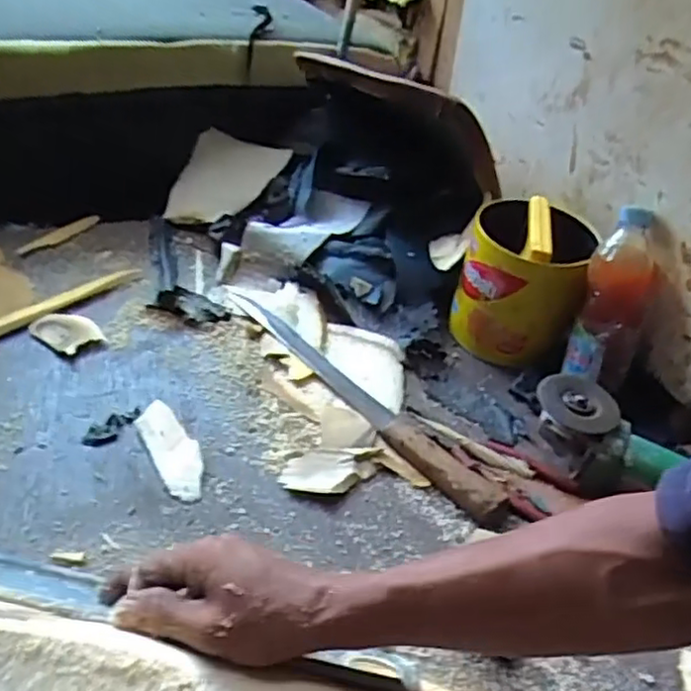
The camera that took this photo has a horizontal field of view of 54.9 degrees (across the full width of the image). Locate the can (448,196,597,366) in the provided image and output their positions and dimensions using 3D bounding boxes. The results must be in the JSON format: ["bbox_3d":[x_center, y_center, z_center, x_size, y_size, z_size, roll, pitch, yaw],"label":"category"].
[{"bbox_3d":[0.218,-0.079,0.845,0.141,0.163,0.147,5,40,-4],"label":"can"}]

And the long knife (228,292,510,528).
[{"bbox_3d":[0.010,0.051,0.757,0.044,0.023,0.430,-28,51,-35],"label":"long knife"}]

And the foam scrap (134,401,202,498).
[{"bbox_3d":[-0.173,0.103,0.670,0.044,0.009,0.126,-18,46,-28],"label":"foam scrap"}]

